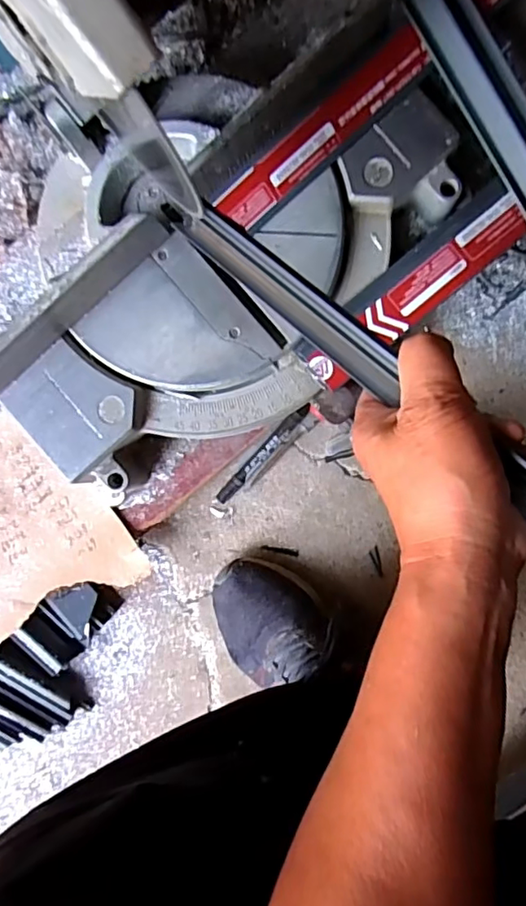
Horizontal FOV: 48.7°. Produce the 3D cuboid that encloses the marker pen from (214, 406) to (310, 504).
[{"bbox_3d":[0.001,-0.001,0.639,0.014,0.015,0.141,43,96,-1],"label":"marker pen"}]

